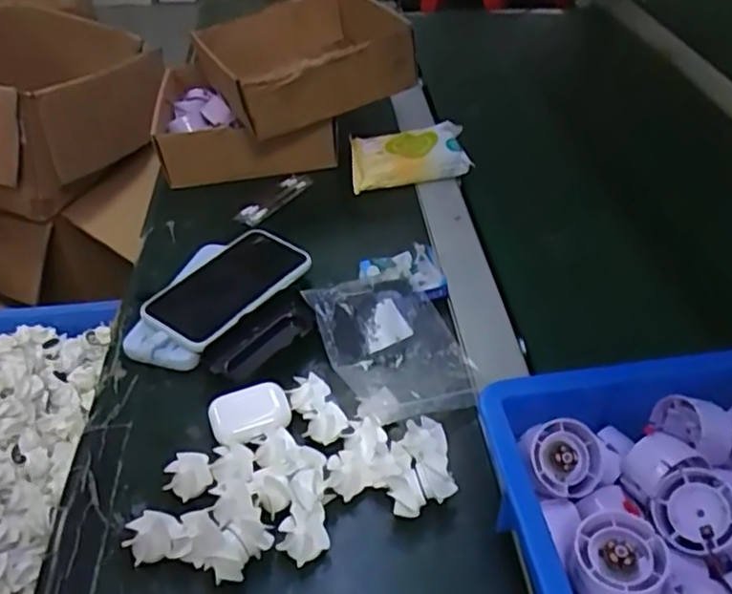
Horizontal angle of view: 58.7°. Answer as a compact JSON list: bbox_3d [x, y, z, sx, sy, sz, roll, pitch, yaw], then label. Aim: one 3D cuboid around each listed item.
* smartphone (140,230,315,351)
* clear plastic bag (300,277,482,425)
[{"bbox_3d":[-0.130,-0.012,0.592,0.090,0.014,0.144,23,49,30],"label":"smartphone"},{"bbox_3d":[0.025,0.035,0.534,0.109,0.023,0.142,-16,44,-17],"label":"clear plastic bag"}]

